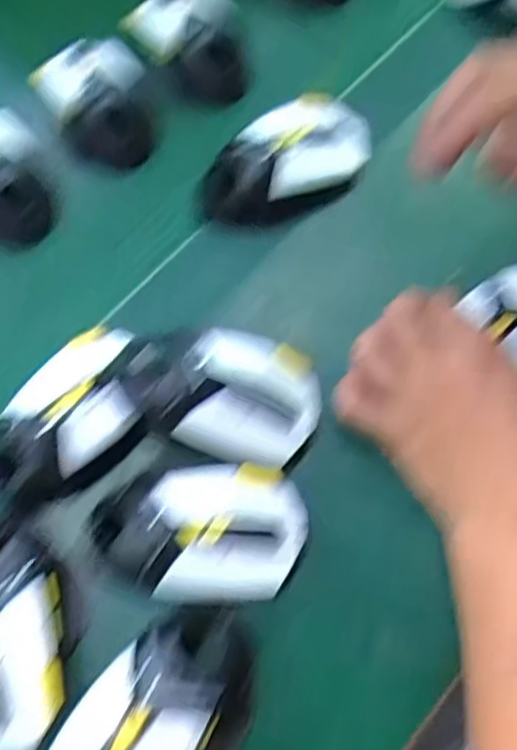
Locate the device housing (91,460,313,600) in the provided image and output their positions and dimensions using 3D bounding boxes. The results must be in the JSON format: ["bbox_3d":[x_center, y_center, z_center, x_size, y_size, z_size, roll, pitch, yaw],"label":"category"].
[{"bbox_3d":[-0.036,0.084,0.369,0.123,0.036,0.076,0,67,2],"label":"device housing"}]

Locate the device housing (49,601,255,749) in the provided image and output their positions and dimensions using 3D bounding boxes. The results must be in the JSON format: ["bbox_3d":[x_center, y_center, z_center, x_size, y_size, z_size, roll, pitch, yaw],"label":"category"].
[{"bbox_3d":[-0.052,0.178,0.341,0.126,0.049,0.074,-42,72,-15],"label":"device housing"}]

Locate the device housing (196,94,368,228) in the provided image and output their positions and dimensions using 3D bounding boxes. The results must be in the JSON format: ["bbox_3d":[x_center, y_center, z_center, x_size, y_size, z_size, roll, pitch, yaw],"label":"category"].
[{"bbox_3d":[0.018,-0.150,0.460,0.129,0.041,0.066,-26,69,-9],"label":"device housing"}]

